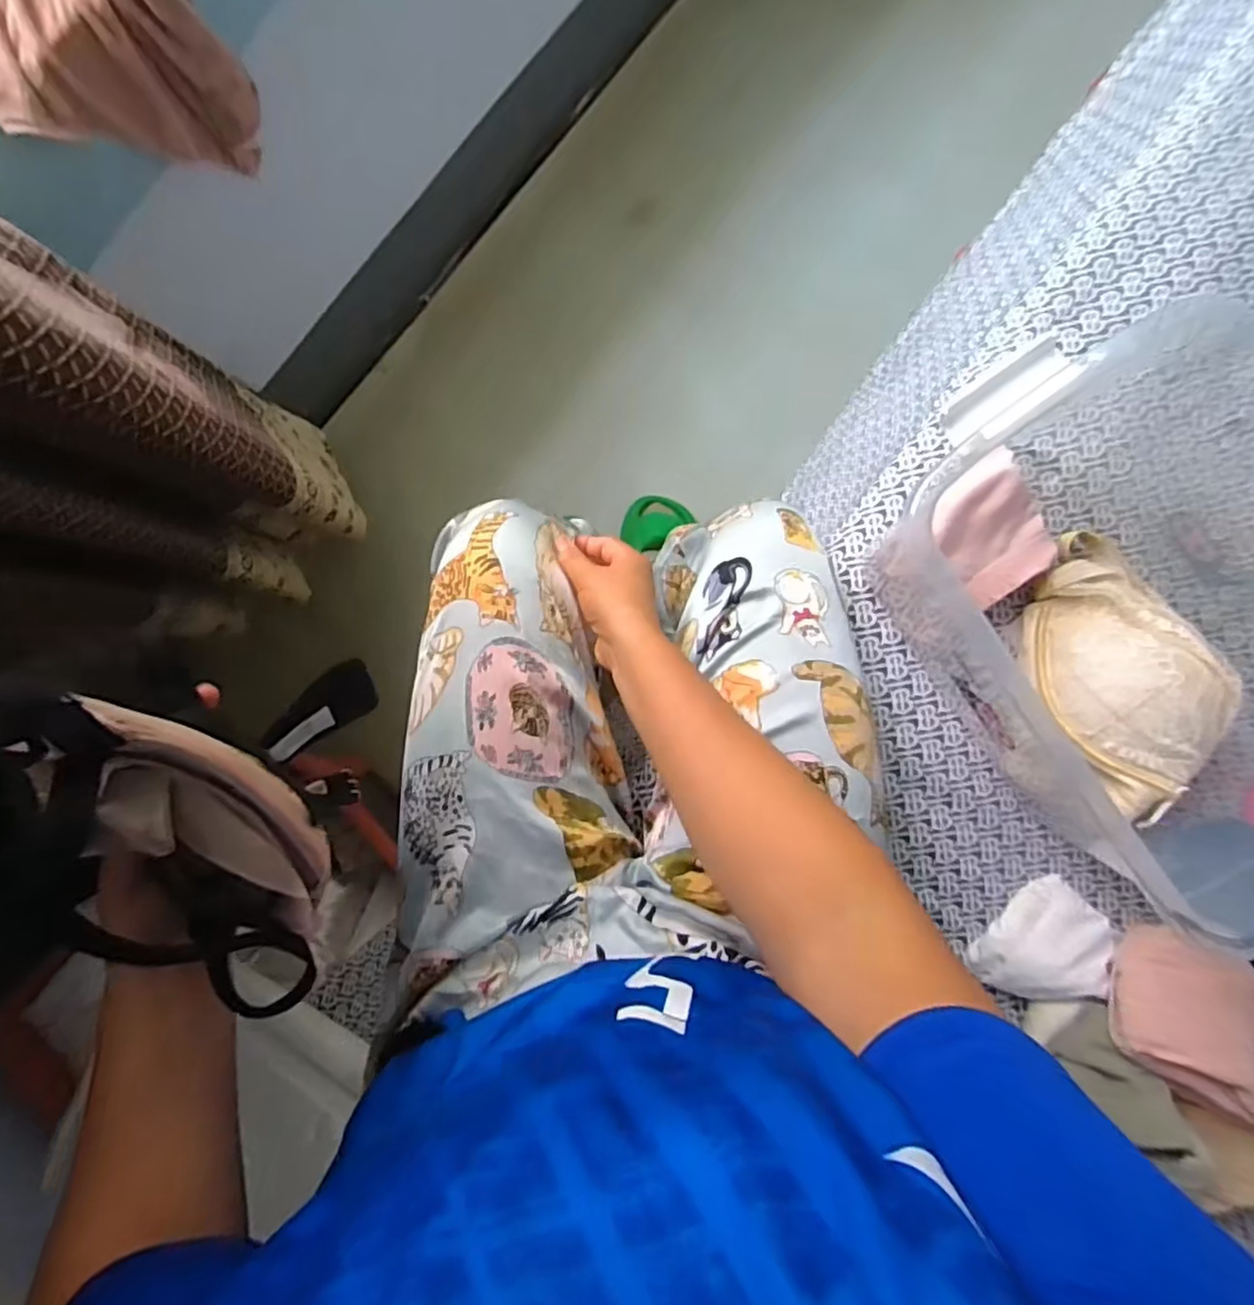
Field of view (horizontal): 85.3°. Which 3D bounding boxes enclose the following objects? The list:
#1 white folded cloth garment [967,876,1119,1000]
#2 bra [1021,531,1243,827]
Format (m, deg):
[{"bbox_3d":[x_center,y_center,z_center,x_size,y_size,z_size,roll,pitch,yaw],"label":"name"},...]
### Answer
[{"bbox_3d":[0.340,0.241,0.546,0.081,0.034,0.101,44,89,-1],"label":"white folded cloth garment"},{"bbox_3d":[0.360,0.014,0.511,0.107,0.088,0.209,-11,90,-1],"label":"bra"}]

